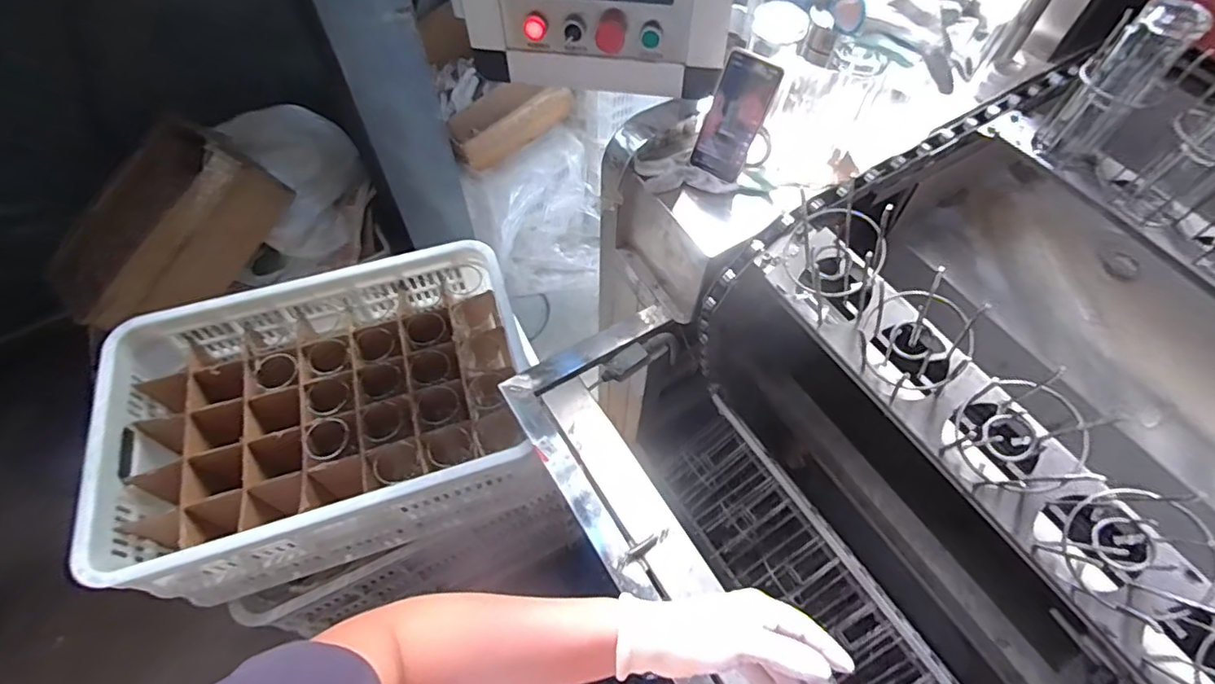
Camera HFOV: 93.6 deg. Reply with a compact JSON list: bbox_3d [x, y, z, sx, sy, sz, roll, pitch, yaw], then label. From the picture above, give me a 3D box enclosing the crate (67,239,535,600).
[{"bbox_3d":[-0.450,0.116,0.969,0.616,0.212,0.432,-16,61,-10],"label":"crate"}]

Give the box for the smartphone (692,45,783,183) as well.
[{"bbox_3d":[0.170,-0.301,0.770,0.077,0.156,0.015,35,40,18],"label":"smartphone"}]

